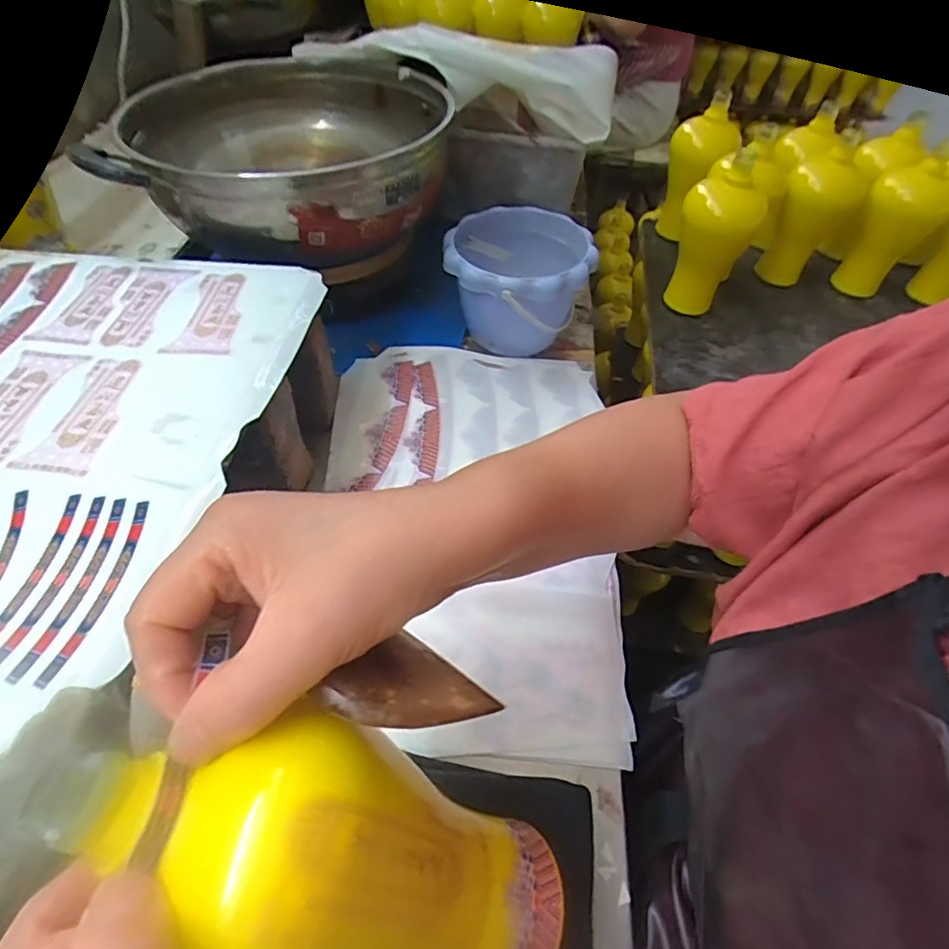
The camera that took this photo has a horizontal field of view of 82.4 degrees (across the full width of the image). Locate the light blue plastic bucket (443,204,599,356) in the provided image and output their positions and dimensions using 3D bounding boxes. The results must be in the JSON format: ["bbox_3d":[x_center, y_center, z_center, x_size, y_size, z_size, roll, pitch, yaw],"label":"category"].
[{"bbox_3d":[0.048,-0.212,0.620,0.154,0.116,0.164,3,51,-3],"label":"light blue plastic bucket"}]

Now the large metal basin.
[{"bbox_3d":[-0.199,-0.368,0.598,0.333,0.101,0.359,0,53,0],"label":"large metal basin"}]

